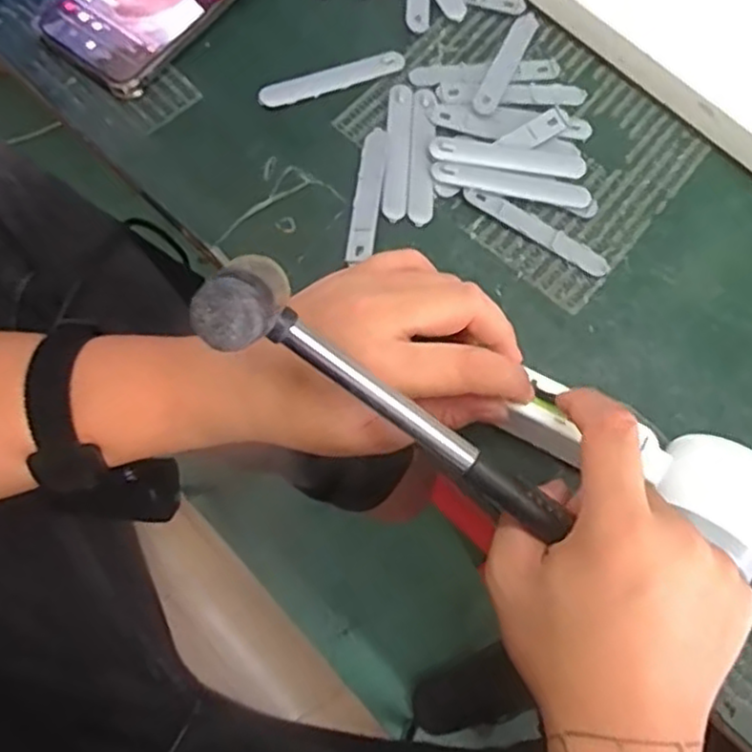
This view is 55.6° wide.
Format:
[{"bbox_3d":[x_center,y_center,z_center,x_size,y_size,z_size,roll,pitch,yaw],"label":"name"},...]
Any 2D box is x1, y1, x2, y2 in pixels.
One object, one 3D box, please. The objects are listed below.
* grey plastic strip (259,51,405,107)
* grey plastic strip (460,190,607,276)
[{"bbox_3d":[-0.027,-0.187,0.451,0.094,0.006,0.015,-19,74,-9],"label":"grey plastic strip"},{"bbox_3d":[0.096,-0.088,0.425,0.094,0.009,0.015,31,73,6],"label":"grey plastic strip"}]

